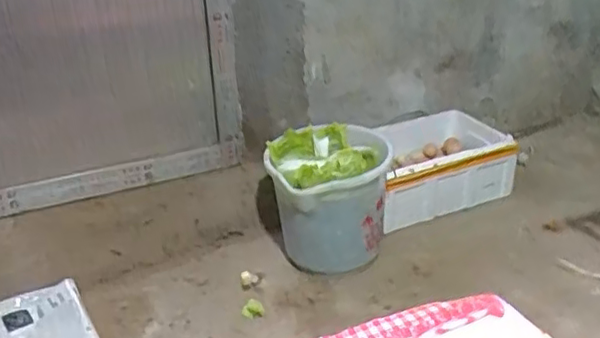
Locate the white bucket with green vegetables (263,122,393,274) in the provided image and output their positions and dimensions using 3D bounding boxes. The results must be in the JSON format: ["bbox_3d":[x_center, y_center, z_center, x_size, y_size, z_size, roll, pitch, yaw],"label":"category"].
[{"bbox_3d":[0.064,0.065,1.394,0.256,0.262,0.281,-3,26,1],"label":"white bucket with green vegetables"}]

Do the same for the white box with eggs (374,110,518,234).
[{"bbox_3d":[0.327,-0.002,1.610,0.394,0.170,0.248,-14,27,-22],"label":"white box with eggs"}]

